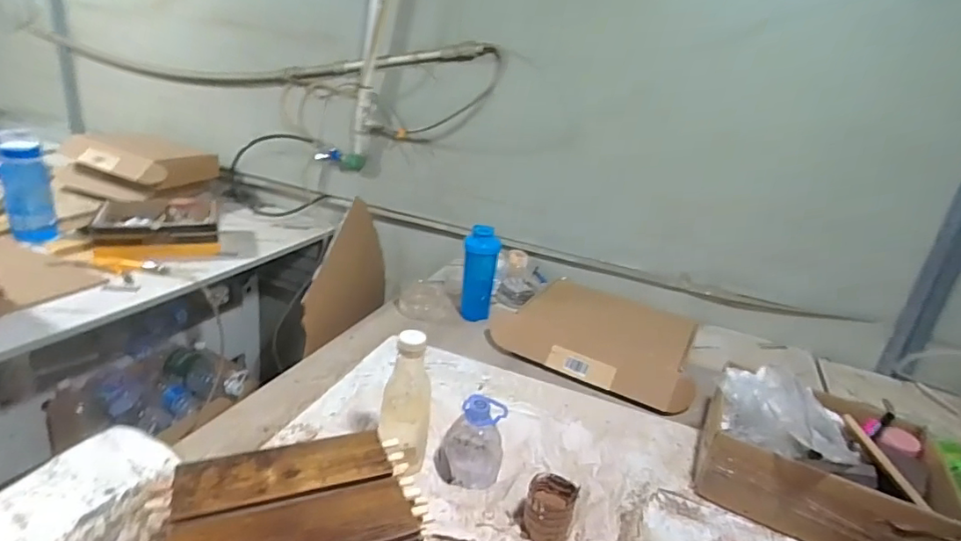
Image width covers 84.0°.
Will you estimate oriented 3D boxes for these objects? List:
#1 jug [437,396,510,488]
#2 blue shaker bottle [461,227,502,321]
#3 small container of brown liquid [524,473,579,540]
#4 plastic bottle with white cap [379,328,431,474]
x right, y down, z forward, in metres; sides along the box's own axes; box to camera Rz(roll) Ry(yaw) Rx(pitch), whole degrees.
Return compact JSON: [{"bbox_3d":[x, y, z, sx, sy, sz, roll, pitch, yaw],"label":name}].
[{"bbox_3d":[-0.014,0.252,0.811,0.101,0.122,0.082,8,21,4],"label":"jug"},{"bbox_3d":[-0.003,0.006,1.290,0.079,0.213,0.074,8,22,-1],"label":"blue shaker bottle"},{"bbox_3d":[0.094,0.322,0.720,0.064,0.059,0.076,12,22,13],"label":"small container of brown liquid"},{"bbox_3d":[-0.108,0.203,0.766,0.069,0.221,0.064,6,22,-6],"label":"plastic bottle with white cap"}]

